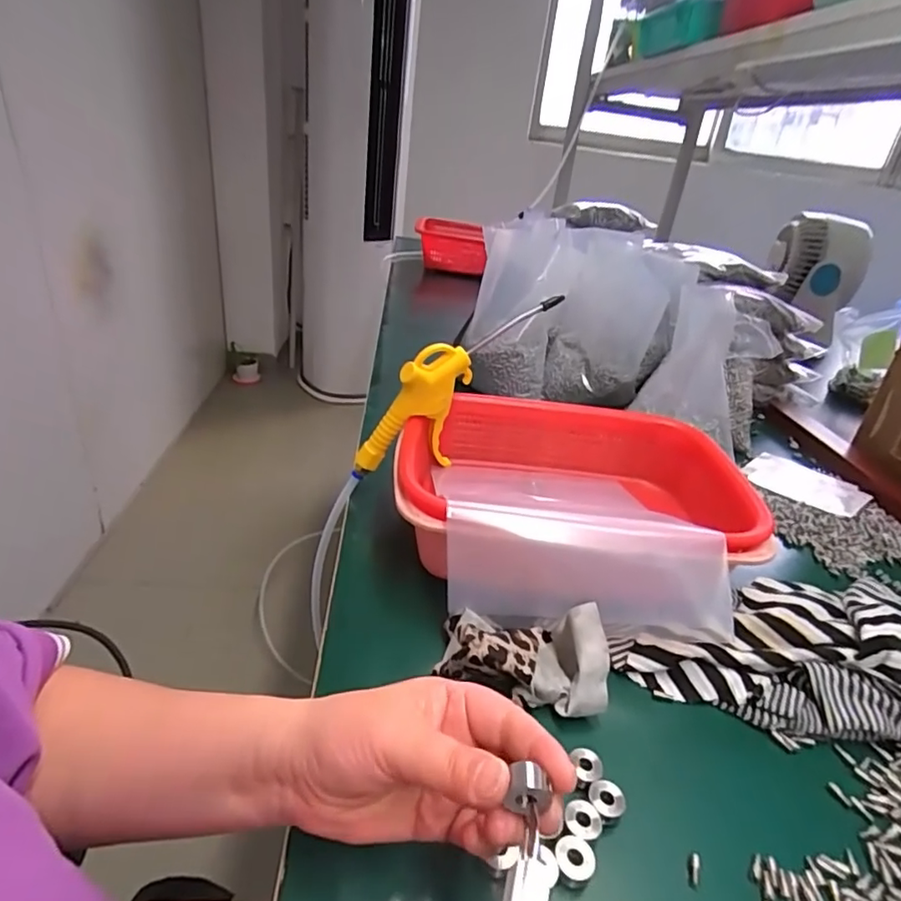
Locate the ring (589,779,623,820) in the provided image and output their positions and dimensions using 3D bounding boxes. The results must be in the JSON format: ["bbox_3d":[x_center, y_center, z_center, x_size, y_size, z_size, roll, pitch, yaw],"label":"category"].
[{"bbox_3d":[0.085,0.191,0.310,0.019,0.011,0.018,6,29,-3],"label":"ring"}]

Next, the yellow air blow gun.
[{"bbox_3d":[0.004,-0.056,0.519,0.107,0.232,0.026,39,12,-32],"label":"yellow air blow gun"}]

